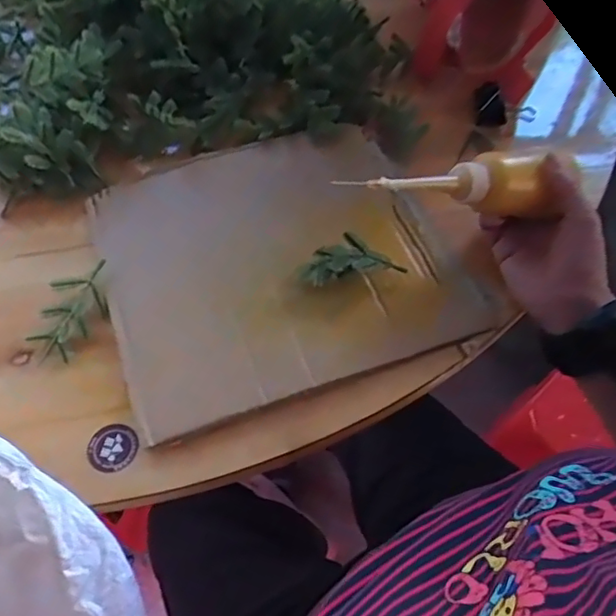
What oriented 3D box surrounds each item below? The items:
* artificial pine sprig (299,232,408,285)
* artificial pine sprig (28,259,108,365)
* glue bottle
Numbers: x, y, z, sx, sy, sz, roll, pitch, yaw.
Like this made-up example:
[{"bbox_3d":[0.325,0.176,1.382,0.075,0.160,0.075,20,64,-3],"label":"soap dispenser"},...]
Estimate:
[{"bbox_3d":[0.034,-0.037,0.472,0.079,0.032,0.033,-15,59,-8],"label":"artificial pine sprig"},{"bbox_3d":[-0.183,0.001,0.460,0.042,0.018,0.087,8,58,7],"label":"artificial pine sprig"},{"bbox_3d":[0.102,-0.091,0.425,0.171,0.037,0.037,-4,56,-23],"label":"glue bottle"}]

